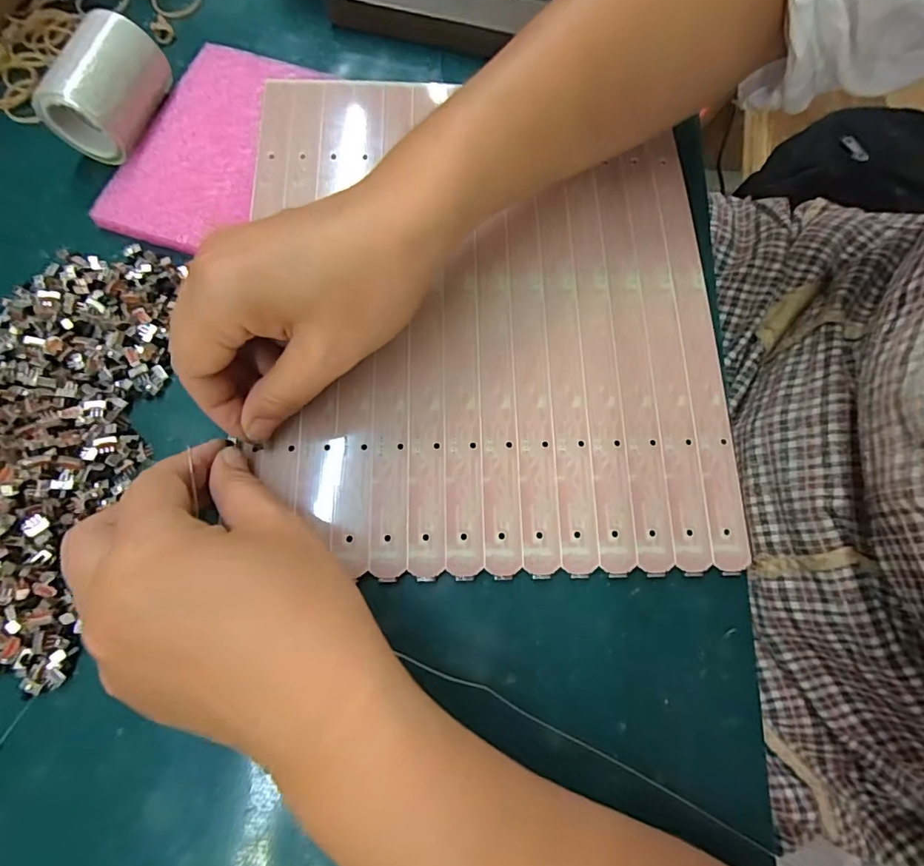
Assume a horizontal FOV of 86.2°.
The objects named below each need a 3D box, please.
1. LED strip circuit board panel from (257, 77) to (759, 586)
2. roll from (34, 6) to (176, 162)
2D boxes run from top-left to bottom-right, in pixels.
[{"bbox_3d":[0.011,-0.072,0.257,0.229,0.009,0.280,-2,73,-1],"label":"LED strip circuit board panel"},{"bbox_3d":[-0.197,-0.192,0.277,0.039,0.043,0.064,15,74,4],"label":"roll"}]

